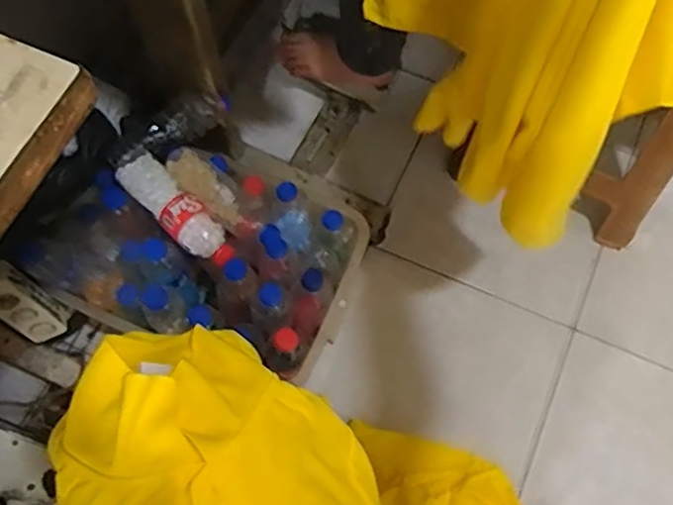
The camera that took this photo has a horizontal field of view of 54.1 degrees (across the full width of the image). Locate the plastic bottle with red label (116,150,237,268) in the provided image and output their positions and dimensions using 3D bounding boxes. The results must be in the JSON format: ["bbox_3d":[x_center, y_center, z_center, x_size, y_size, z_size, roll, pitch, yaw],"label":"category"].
[{"bbox_3d":[-0.233,-0.061,0.955,0.067,0.058,0.223,-42,73,-16],"label":"plastic bottle with red label"}]

